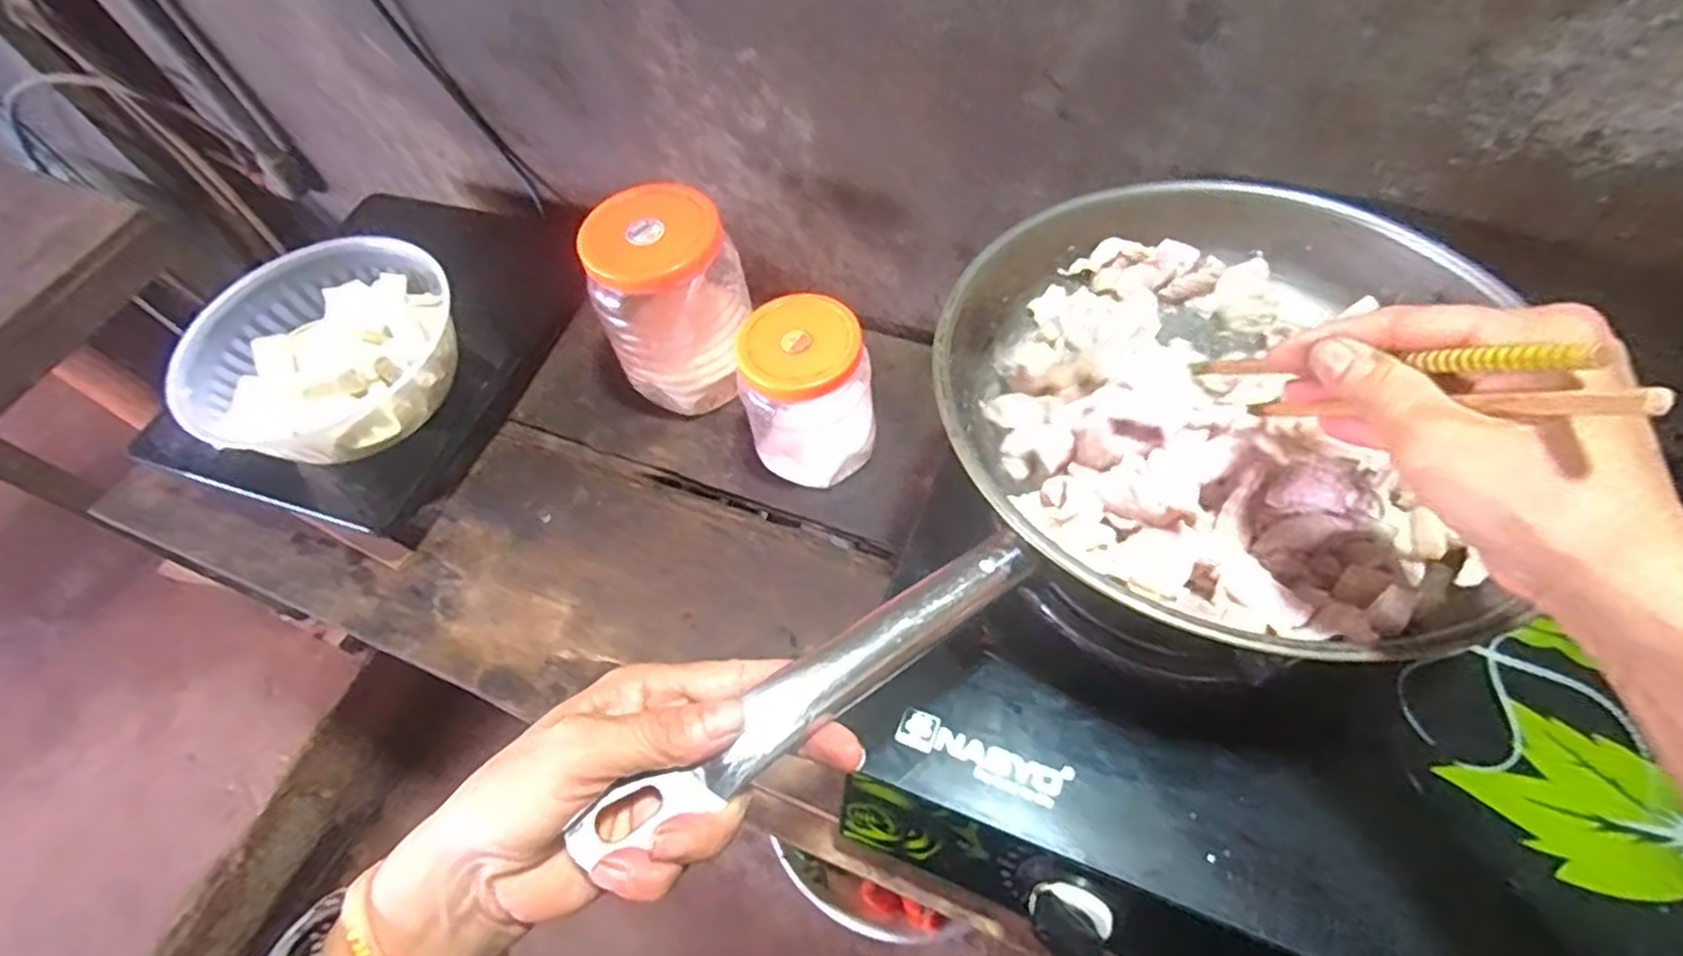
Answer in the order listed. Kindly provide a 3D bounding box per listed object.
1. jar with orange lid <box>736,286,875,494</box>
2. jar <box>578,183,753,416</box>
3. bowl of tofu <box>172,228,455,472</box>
[{"bbox_3d":[-0.027,-0.064,0.579,0.084,0.133,0.078,-2,56,3],"label":"jar with orange lid"},{"bbox_3d":[-0.139,-0.145,0.618,0.121,0.158,0.095,-27,58,-13],"label":"jar"},{"bbox_3d":[-0.413,-0.107,0.592,0.197,0.070,0.197,-2,56,3],"label":"bowl of tofu"}]

